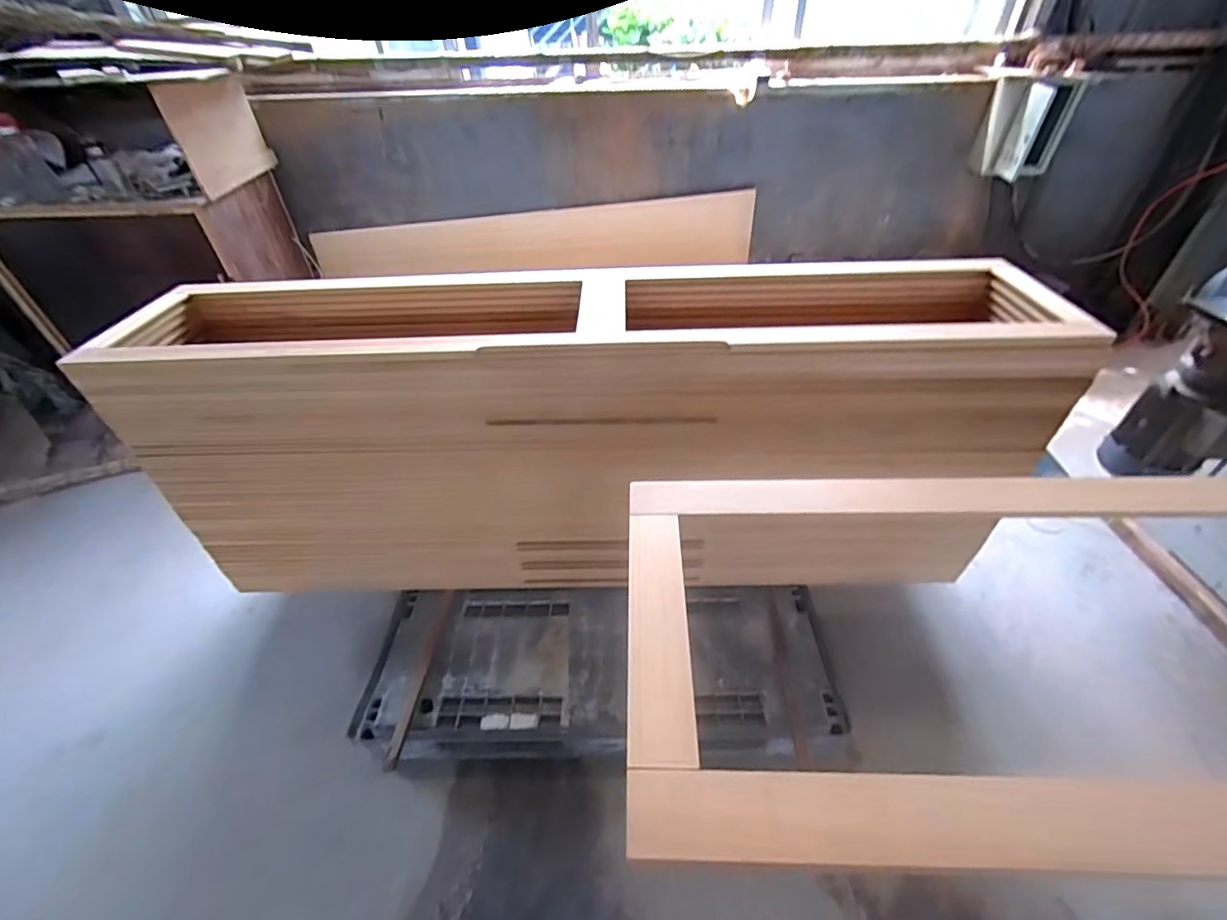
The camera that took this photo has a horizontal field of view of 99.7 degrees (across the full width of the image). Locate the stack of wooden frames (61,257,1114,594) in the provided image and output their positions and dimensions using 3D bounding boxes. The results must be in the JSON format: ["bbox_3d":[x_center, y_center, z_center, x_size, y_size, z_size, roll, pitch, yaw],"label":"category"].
[{"bbox_3d":[-0.059,-0.058,1.331,1.993,0.768,0.522,-2,40,2],"label":"stack of wooden frames"}]

